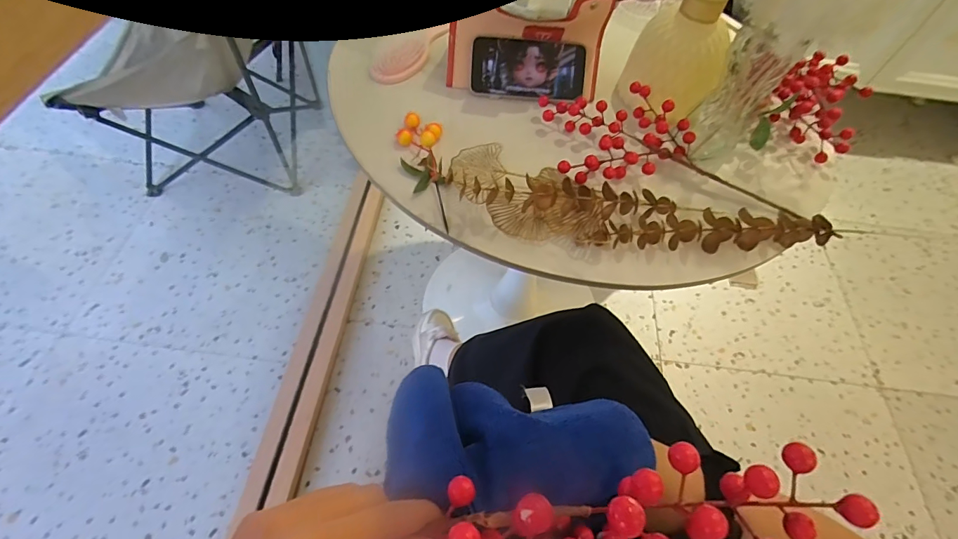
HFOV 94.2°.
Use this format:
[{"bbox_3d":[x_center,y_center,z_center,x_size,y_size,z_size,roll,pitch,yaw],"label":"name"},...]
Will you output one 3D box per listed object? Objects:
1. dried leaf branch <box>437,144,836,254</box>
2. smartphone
[{"bbox_3d":[0.165,-0.065,0.479,0.402,0.032,0.108,13,57,3],"label":"dried leaf branch"},{"bbox_3d":[0.066,-0.263,0.583,0.148,0.007,0.078,4,96,-3],"label":"smartphone"}]

